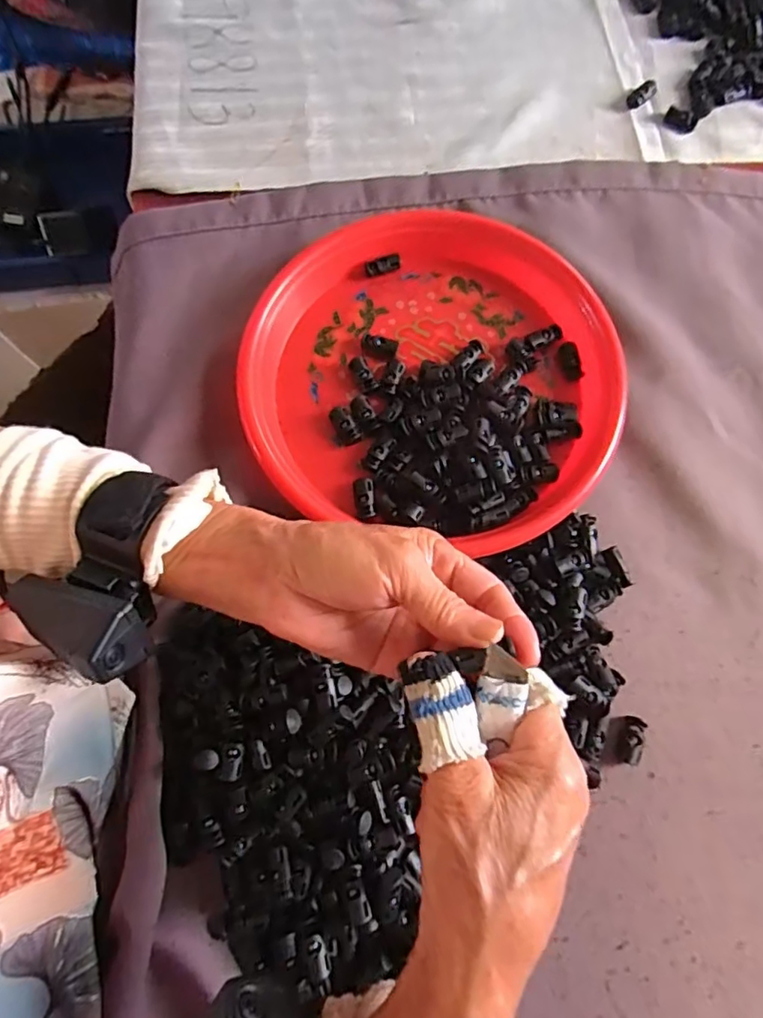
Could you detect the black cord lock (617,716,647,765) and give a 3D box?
[{"bbox_3d":[0.151,0.139,0.341,0.014,0.010,0.026,13,74,3],"label":"black cord lock"}]

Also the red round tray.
[{"bbox_3d":[0.038,-0.098,0.395,0.242,0.029,0.232,0,74,0],"label":"red round tray"}]

